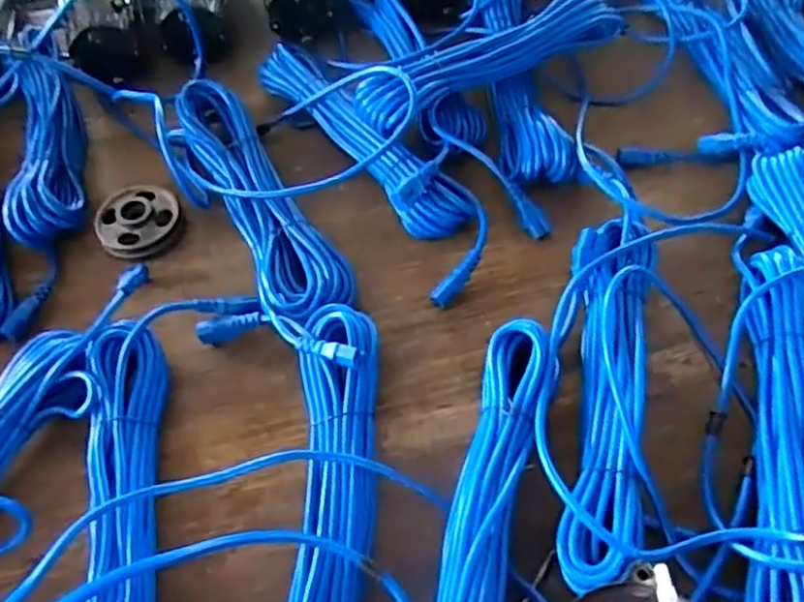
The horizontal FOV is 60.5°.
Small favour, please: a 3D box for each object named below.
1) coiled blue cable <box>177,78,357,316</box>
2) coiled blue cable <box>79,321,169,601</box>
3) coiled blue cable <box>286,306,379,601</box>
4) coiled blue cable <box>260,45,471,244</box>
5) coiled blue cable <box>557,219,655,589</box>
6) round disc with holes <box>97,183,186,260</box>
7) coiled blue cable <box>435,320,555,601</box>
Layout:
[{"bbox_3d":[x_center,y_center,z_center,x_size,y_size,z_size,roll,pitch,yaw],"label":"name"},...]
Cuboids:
[{"bbox_3d":[-0.162,-0.109,0.736,0.092,0.050,0.342,-28,60,-15],"label":"coiled blue cable"},{"bbox_3d":[-0.226,0.178,0.552,0.063,0.056,0.353,-9,57,-3],"label":"coiled blue cable"},{"bbox_3d":[-0.060,0.162,0.552,0.075,0.062,0.350,0,57,3],"label":"coiled blue cable"},{"bbox_3d":[-0.053,-0.193,0.776,0.072,0.056,0.349,-33,62,-18],"label":"coiled blue cable"},{"bbox_3d":[0.177,0.072,0.594,0.077,0.061,0.342,9,58,8],"label":"coiled blue cable"},{"bbox_3d":[-0.288,-0.093,0.745,0.087,0.024,0.096,-36,62,-19],"label":"round disc with holes"},{"bbox_3d":[0.074,0.173,0.539,0.080,0.060,0.328,10,58,9],"label":"coiled blue cable"}]

